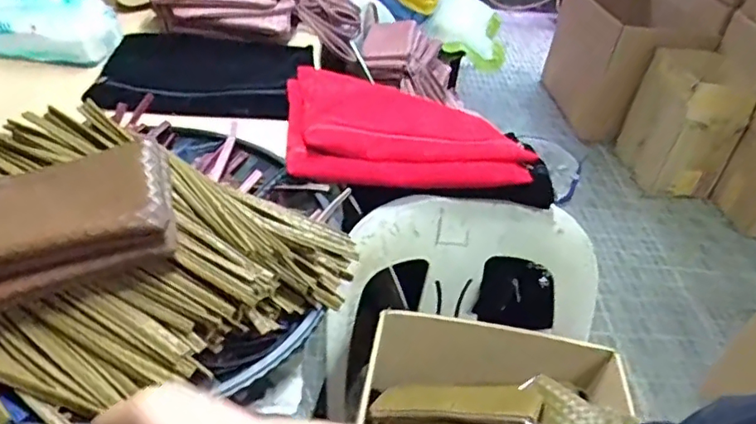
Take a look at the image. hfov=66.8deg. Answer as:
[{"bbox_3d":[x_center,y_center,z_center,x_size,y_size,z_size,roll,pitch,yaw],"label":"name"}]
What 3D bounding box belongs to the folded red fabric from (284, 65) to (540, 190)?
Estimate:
[{"bbox_3d":[0.033,-0.128,0.823,0.328,0.045,0.263,-3,40,-12],"label":"folded red fabric"}]

